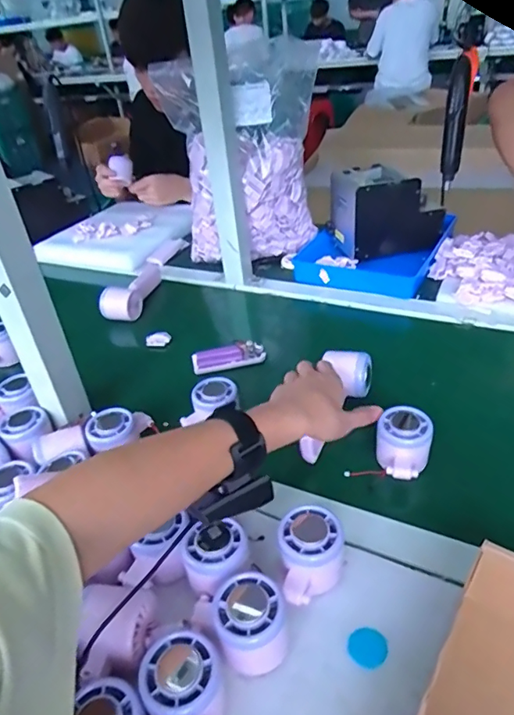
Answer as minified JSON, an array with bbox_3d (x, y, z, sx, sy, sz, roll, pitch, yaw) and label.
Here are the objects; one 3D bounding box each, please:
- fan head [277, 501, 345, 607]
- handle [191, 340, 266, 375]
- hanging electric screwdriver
[{"bbox_3d":[0.045,0.168,0.421,0.055,0.046,0.074,-1,36,10],"label":"fan head"},{"bbox_3d":[-0.042,-0.002,0.736,0.105,0.017,0.043,-11,36,-5],"label":"handle"},{"bbox_3d":[0.345,-0.397,0.862,0.041,0.220,0.048,9,38,21],"label":"hanging electric screwdriver"}]

